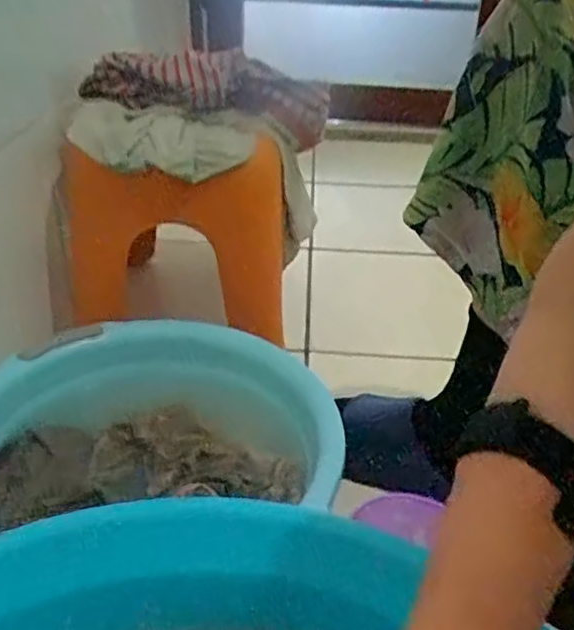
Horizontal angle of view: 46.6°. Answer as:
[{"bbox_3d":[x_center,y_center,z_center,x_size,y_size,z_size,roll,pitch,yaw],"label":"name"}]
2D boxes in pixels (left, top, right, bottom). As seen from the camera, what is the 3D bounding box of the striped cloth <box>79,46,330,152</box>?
[{"bbox_3d":[-0.082,-0.235,0.715,0.248,0.082,0.107,2,32,-3],"label":"striped cloth"}]

